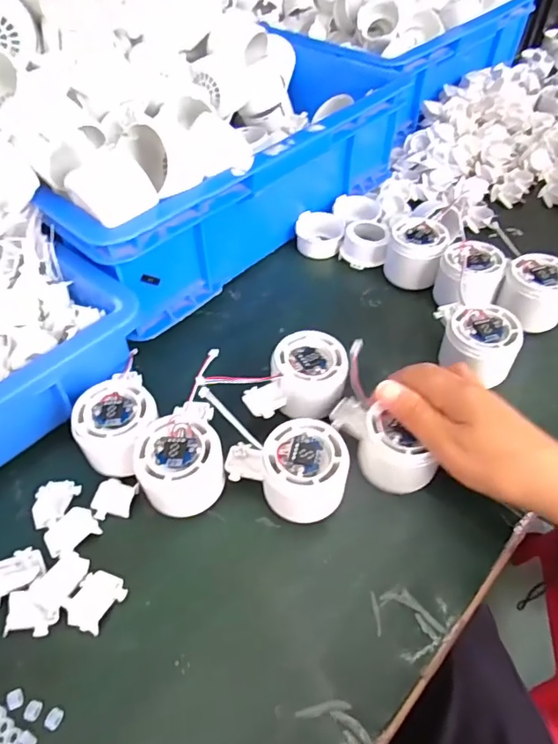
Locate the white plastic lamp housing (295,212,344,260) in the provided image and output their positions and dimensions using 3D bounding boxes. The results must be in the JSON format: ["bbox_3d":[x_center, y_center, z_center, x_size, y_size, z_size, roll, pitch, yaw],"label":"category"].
[{"bbox_3d":[0.045,-0.152,0.558,0.051,0.029,0.048,0,50,0],"label":"white plastic lamp housing"}]

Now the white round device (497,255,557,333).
[{"bbox_3d":[0.235,-0.072,0.464,0.058,0.050,0.055,0,50,0],"label":"white round device"}]

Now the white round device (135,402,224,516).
[{"bbox_3d":[-0.068,0.066,0.357,0.061,0.045,0.065,0,50,0],"label":"white round device"}]

